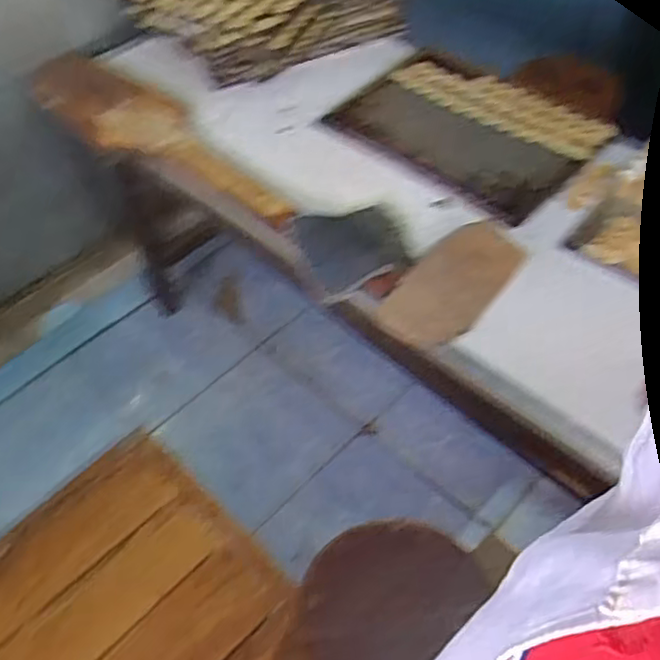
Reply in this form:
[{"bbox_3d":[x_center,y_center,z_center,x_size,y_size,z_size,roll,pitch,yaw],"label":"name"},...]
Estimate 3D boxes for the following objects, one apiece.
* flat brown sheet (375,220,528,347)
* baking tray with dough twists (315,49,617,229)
[{"bbox_3d":[0.190,-0.077,1.020,0.124,0.019,0.265,31,60,24],"label":"flat brown sheet"},{"bbox_3d":[0.271,-0.401,1.297,0.354,0.046,0.453,-37,59,-22],"label":"baking tray with dough twists"}]

